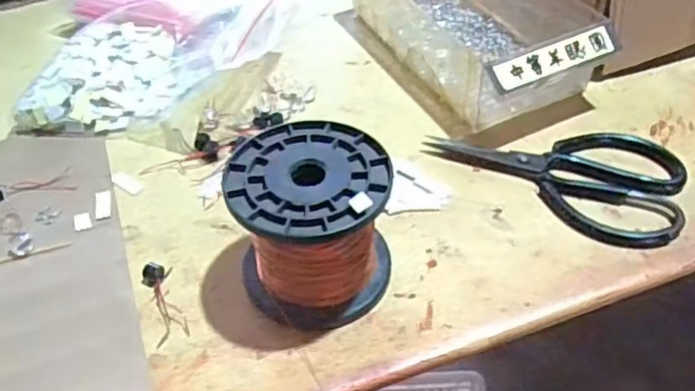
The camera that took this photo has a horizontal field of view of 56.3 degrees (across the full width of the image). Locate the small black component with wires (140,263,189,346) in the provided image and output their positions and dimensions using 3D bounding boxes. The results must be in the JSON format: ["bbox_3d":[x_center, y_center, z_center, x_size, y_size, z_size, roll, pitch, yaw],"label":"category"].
[{"bbox_3d":[-0.117,0.067,0.415,0.020,0.008,0.060,-17,48,-15],"label":"small black component with wires"}]

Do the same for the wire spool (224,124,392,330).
[{"bbox_3d":[-0.021,0.017,0.401,0.093,0.087,0.095,-1,46,1],"label":"wire spool"}]

